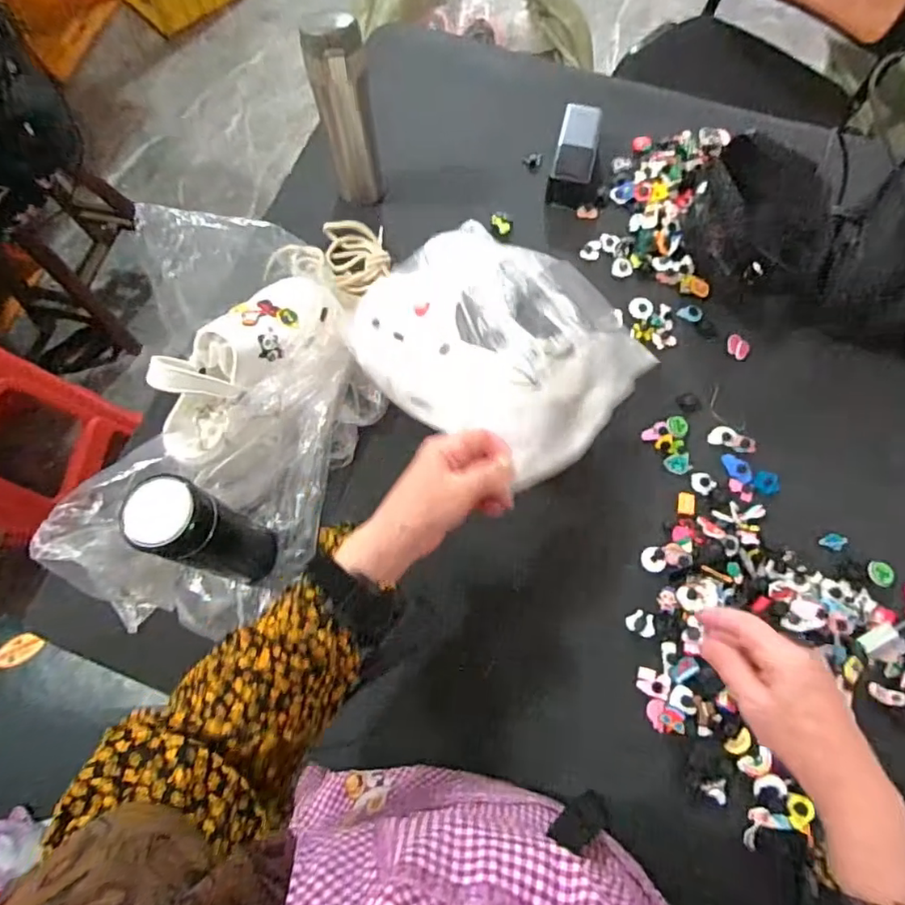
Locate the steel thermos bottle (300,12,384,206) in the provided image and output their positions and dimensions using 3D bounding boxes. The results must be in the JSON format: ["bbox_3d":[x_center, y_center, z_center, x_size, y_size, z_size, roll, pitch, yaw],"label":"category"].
[{"bbox_3d":[-0.123,-0.395,0.673,0.061,0.219,0.051,-12,71,-2],"label":"steel thermos bottle"}]

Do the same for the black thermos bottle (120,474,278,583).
[{"bbox_3d":[-0.223,0.078,0.526,0.055,0.206,0.059,-1,71,2],"label":"black thermos bottle"}]

